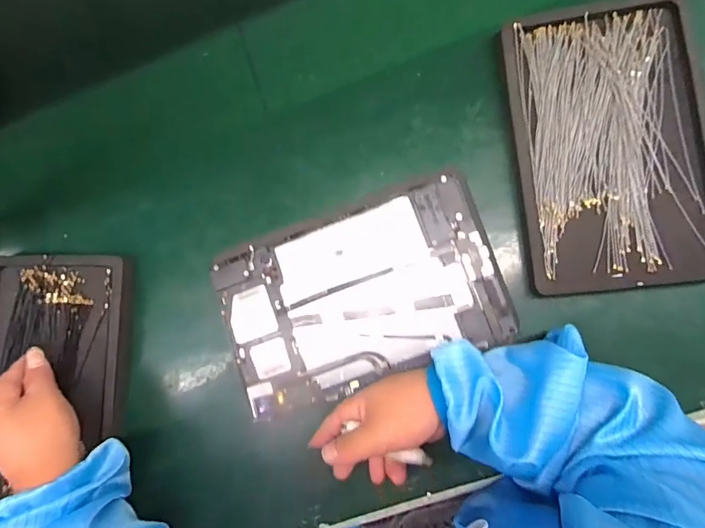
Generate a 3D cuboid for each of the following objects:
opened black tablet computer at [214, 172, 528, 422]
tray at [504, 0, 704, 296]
[{"bbox_3d":[0.004,0.028,0.388,0.241,0.006,0.149,-21,82,7],"label":"opened black tablet computer"},{"bbox_3d":[0.222,-0.101,0.381,0.156,0.023,0.243,-5,84,7],"label":"tray"}]

